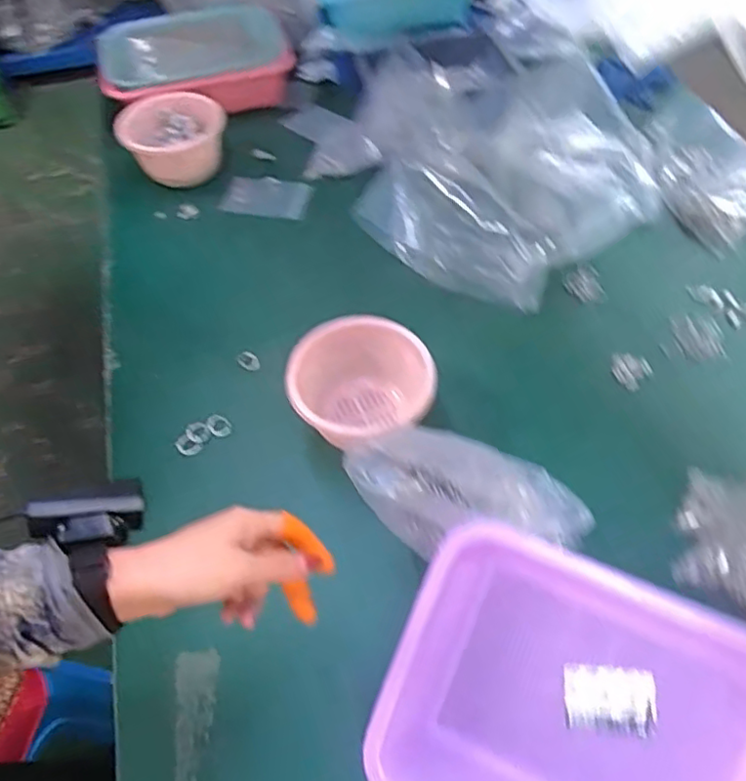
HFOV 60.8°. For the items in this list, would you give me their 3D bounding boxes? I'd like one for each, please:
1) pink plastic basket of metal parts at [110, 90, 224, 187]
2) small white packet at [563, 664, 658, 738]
[{"bbox_3d":[-0.299,-0.379,0.964,0.147,0.105,0.138,-5,55,-1],"label":"pink plastic basket of metal parts"},{"bbox_3d":[0.191,0.250,0.514,0.069,0.004,0.049,0,80,14],"label":"small white packet"}]

